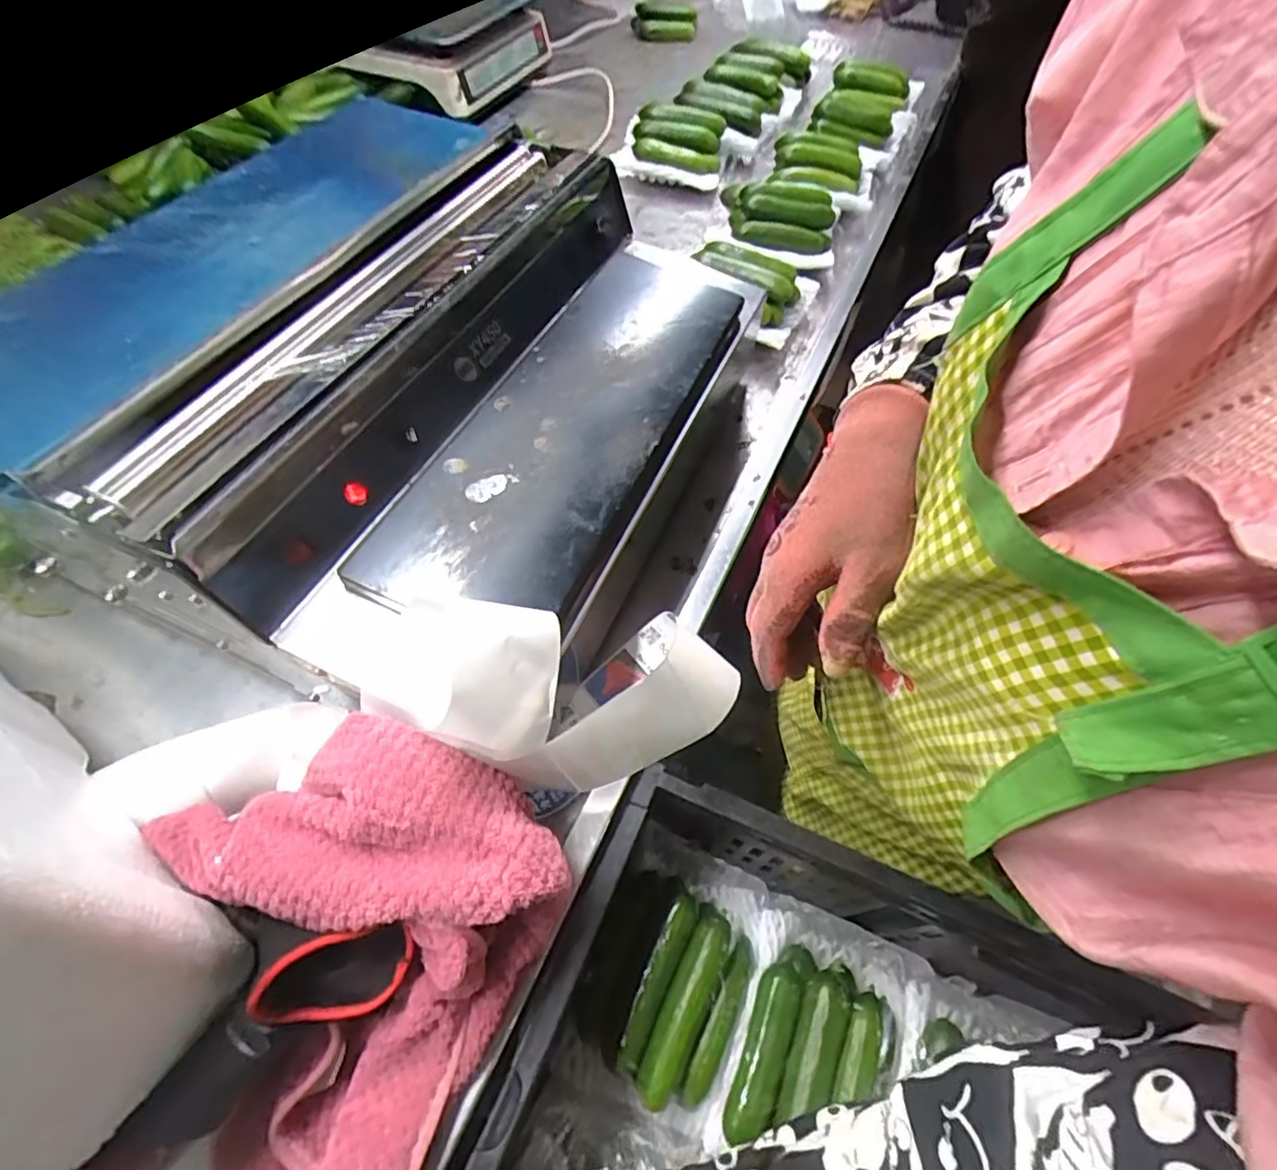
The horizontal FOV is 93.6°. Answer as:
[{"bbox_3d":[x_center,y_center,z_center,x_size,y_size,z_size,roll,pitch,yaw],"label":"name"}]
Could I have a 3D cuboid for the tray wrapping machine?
[{"bbox_3d":[-0.039,-0.141,0.478,0.344,0.176,0.546,23,55,12],"label":"tray wrapping machine"}]

